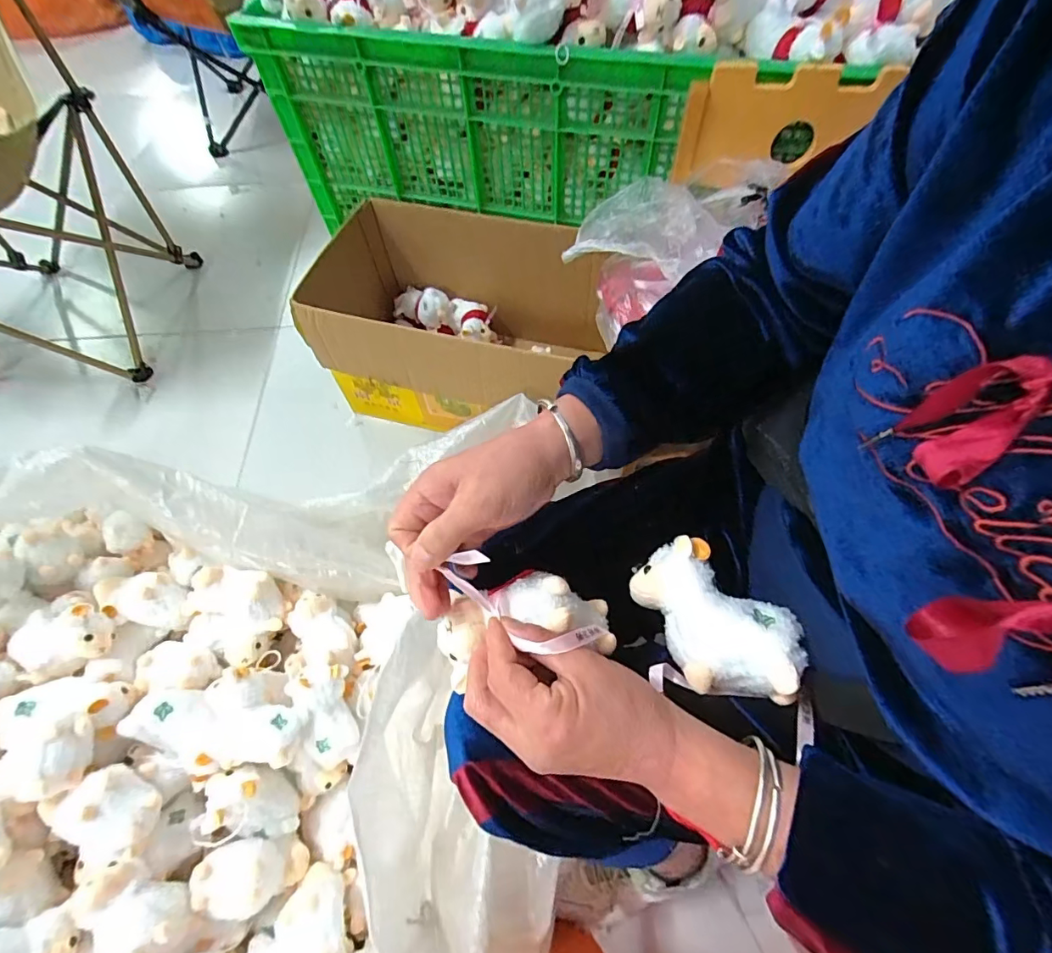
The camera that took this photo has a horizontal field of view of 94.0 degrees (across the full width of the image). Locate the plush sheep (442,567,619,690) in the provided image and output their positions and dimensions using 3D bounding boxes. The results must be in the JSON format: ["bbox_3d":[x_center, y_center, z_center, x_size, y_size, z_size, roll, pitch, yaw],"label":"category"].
[{"bbox_3d":[0.000,0.103,0.355,0.121,0.063,0.061,-10,61,-7],"label":"plush sheep"}]

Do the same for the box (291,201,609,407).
[{"bbox_3d":[-0.099,-0.273,0.921,0.486,0.274,0.323,13,62,9],"label":"box"}]

